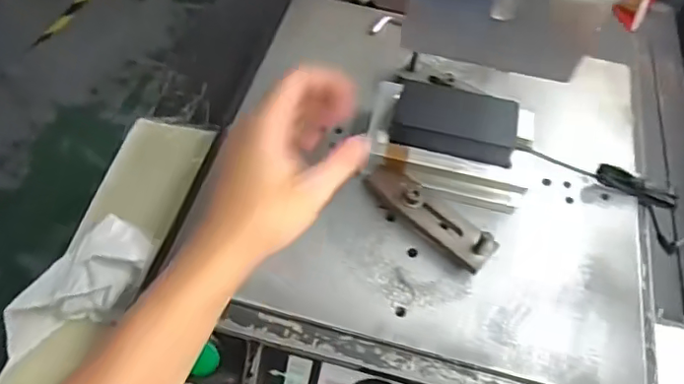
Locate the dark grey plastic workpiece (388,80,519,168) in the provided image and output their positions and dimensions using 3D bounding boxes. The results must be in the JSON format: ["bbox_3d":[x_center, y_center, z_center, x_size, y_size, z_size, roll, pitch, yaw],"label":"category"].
[{"bbox_3d":[0.091,-0.056,0.448,0.095,0.026,0.051,16,56,6],"label":"dark grey plastic workpiece"}]

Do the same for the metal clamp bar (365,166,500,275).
[{"bbox_3d":[0.068,0.017,0.438,0.114,0.039,0.034,40,62,20],"label":"metal clamp bar"}]

